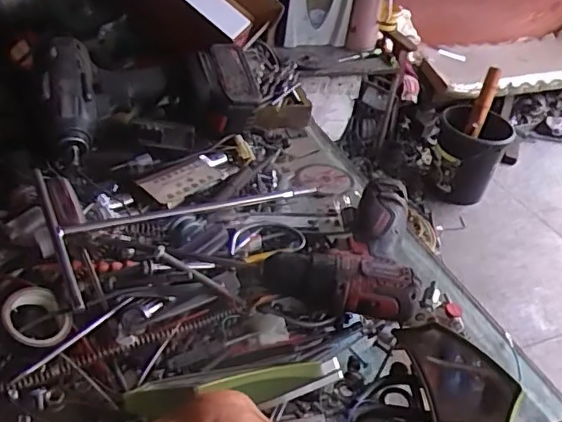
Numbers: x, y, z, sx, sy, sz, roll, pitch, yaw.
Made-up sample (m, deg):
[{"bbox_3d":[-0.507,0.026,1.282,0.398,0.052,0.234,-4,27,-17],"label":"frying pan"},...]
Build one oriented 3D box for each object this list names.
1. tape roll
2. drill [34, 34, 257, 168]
[{"bbox_3d":[-0.200,0.087,0.453,0.046,0.024,0.051,-25,48,-34],"label":"tape roll"},{"bbox_3d":[-0.160,-0.148,0.685,0.259,0.079,0.144,-13,42,-23],"label":"drill"}]

